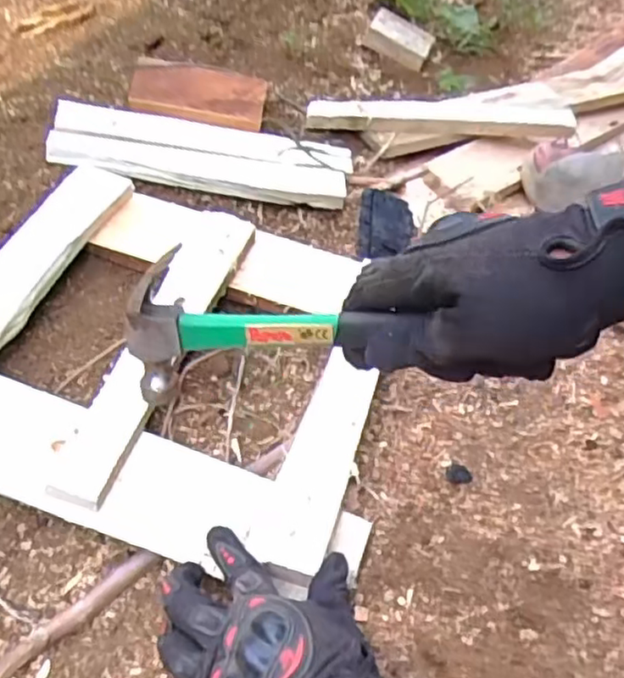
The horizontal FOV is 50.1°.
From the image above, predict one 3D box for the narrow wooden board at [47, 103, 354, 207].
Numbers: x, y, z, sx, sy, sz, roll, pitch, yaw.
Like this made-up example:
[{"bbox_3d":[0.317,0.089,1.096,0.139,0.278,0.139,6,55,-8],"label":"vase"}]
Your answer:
[{"bbox_3d":[-0.129,-0.222,0.795,0.346,0.019,0.097,7,62,-5],"label":"narrow wooden board"}]

